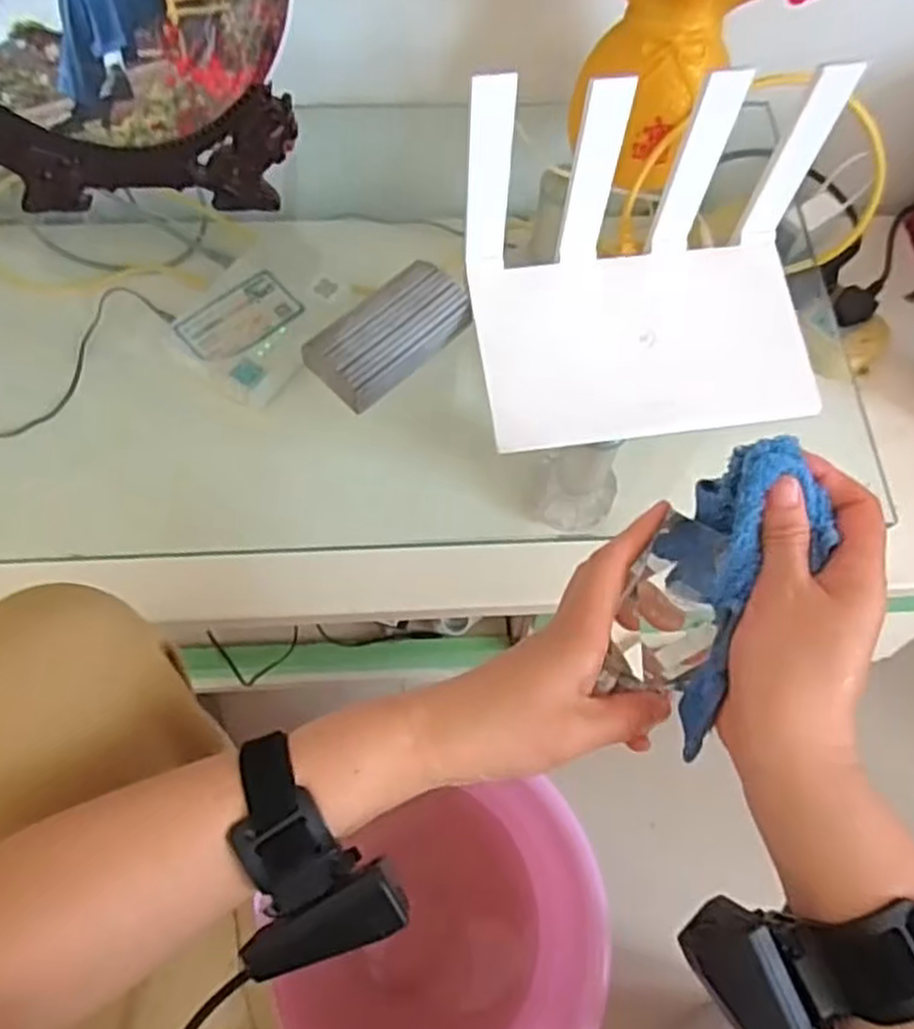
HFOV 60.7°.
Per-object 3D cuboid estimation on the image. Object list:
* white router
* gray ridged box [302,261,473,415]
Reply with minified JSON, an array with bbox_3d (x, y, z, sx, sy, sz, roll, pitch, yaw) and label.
[{"bbox_3d":[0.125,-0.151,0.482,0.219,0.158,0.143,-6,65,-5],"label":"white router"},{"bbox_3d":[-0.045,-0.122,0.525,0.059,0.029,0.113,37,69,14],"label":"gray ridged box"}]

